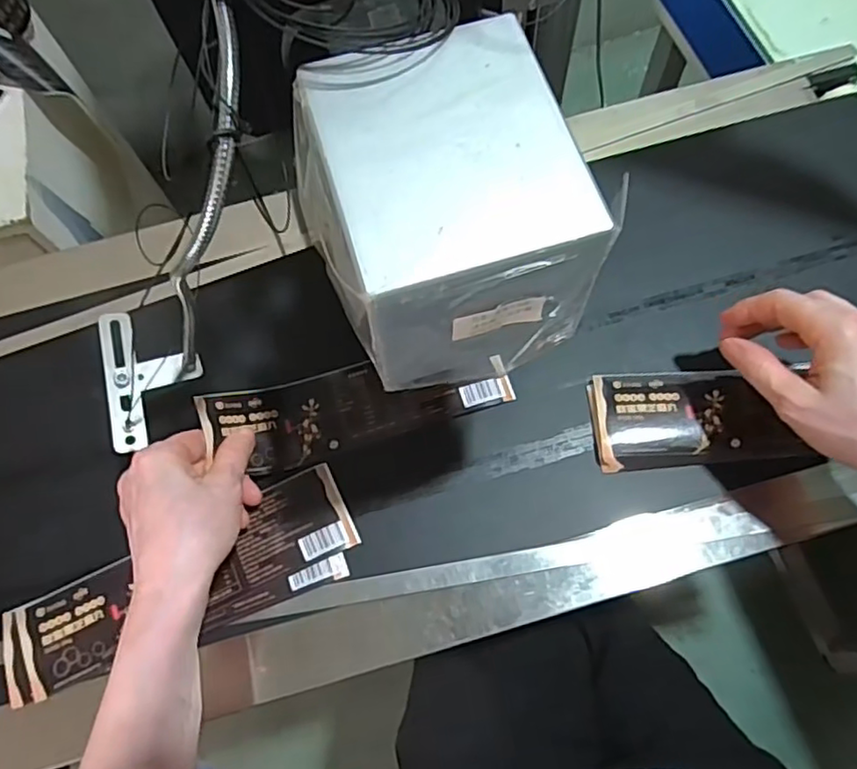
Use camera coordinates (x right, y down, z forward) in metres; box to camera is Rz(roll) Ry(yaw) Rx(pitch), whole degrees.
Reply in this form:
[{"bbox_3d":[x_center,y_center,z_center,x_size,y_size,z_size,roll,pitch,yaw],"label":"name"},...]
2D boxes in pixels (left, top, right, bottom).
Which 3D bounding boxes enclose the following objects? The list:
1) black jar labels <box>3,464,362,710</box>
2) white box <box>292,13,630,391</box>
[{"bbox_3d":[-0.170,0.137,0.441,0.241,0.015,0.083,-20,70,-5],"label":"black jar labels"},{"bbox_3d":[0.010,-0.071,0.280,0.110,0.091,0.126,-14,69,-4],"label":"white box"}]

